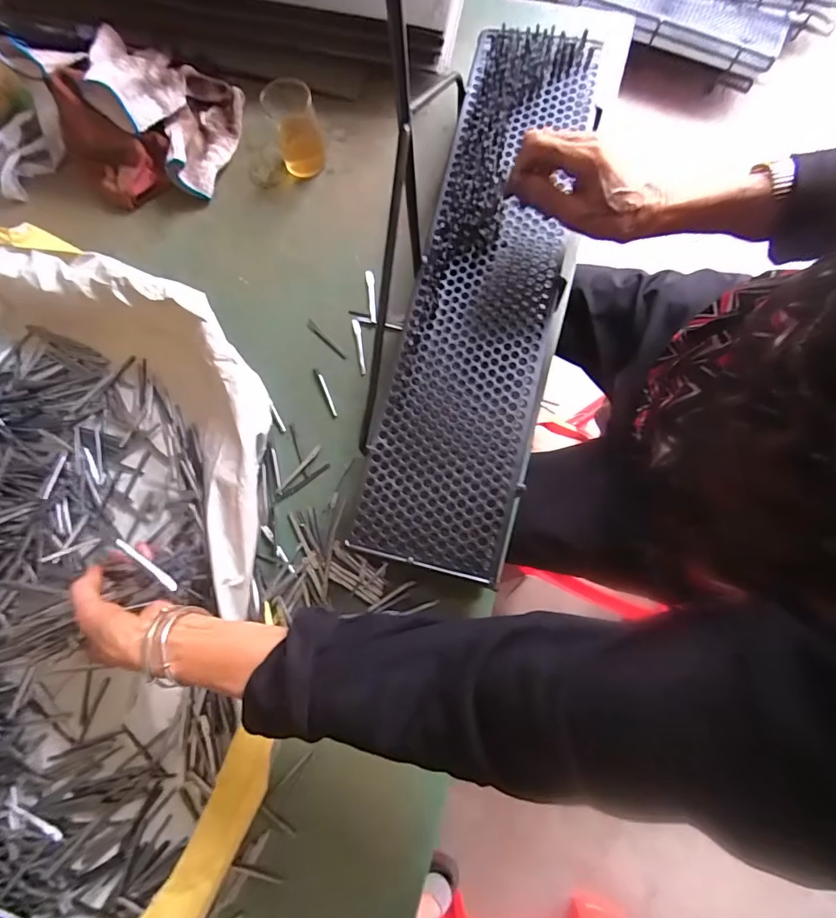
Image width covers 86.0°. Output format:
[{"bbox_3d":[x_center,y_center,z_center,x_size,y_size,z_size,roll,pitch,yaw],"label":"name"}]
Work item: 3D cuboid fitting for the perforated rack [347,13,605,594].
[{"bbox_3d":[0.065,-0.174,0.449,0.144,0.018,0.566,12,82,2],"label":"perforated rack"}]

